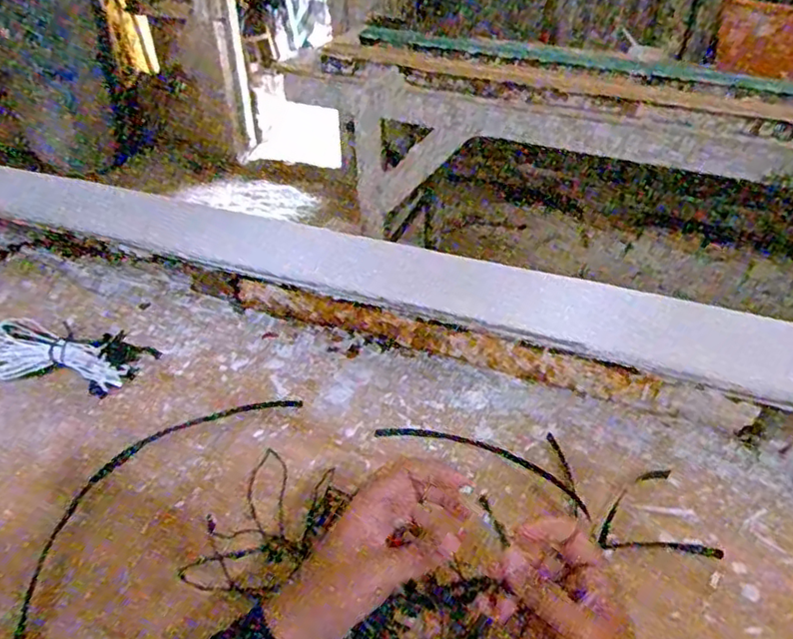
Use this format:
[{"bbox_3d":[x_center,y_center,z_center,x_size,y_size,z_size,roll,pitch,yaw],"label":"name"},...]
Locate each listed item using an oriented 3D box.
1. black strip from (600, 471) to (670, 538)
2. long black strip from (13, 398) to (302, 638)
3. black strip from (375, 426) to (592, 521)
[{"bbox_3d":[0.195,0.151,0.509,0.111,0.004,0.018,-29,46,-34],"label":"black strip"},{"bbox_3d":[-0.212,0.135,0.521,0.093,0.011,0.287,23,42,27],"label":"long black strip"},{"bbox_3d":[0.079,0.125,0.551,0.197,0.009,0.047,17,40,21],"label":"black strip"}]

